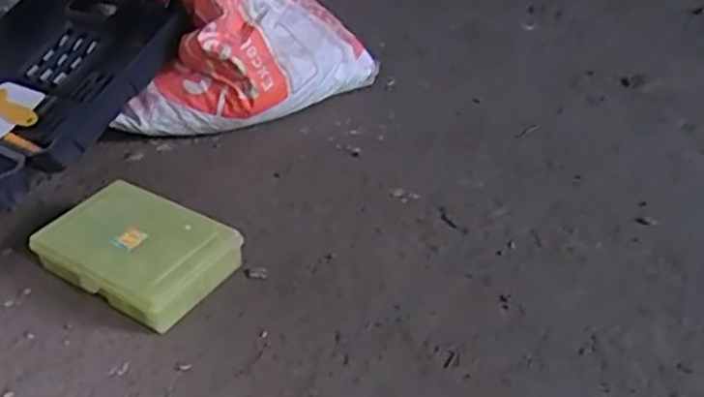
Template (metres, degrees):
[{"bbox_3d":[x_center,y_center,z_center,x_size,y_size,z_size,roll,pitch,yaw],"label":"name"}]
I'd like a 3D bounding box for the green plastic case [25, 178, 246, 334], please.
[{"bbox_3d":[-0.201,0.049,0.642,0.167,0.048,0.107,19,39,28],"label":"green plastic case"}]

